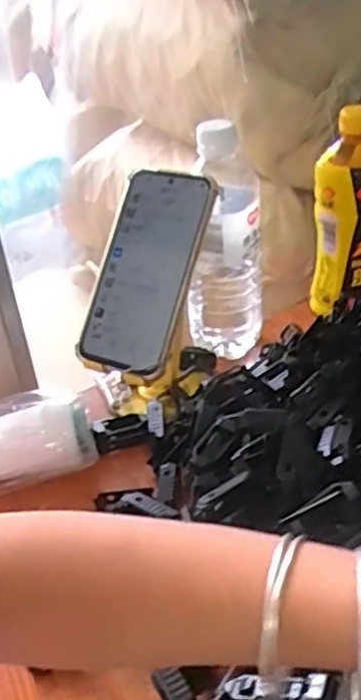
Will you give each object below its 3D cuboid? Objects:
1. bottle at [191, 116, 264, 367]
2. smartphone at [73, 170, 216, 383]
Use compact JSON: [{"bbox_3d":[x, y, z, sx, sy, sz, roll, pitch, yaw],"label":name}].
[{"bbox_3d":[0.038,-0.094,0.605,0.065,0.213,0.080,-4,34,3],"label":"bottle"},{"bbox_3d":[-0.030,-0.063,0.541,0.082,0.165,0.016,17,-1,29],"label":"smartphone"}]

